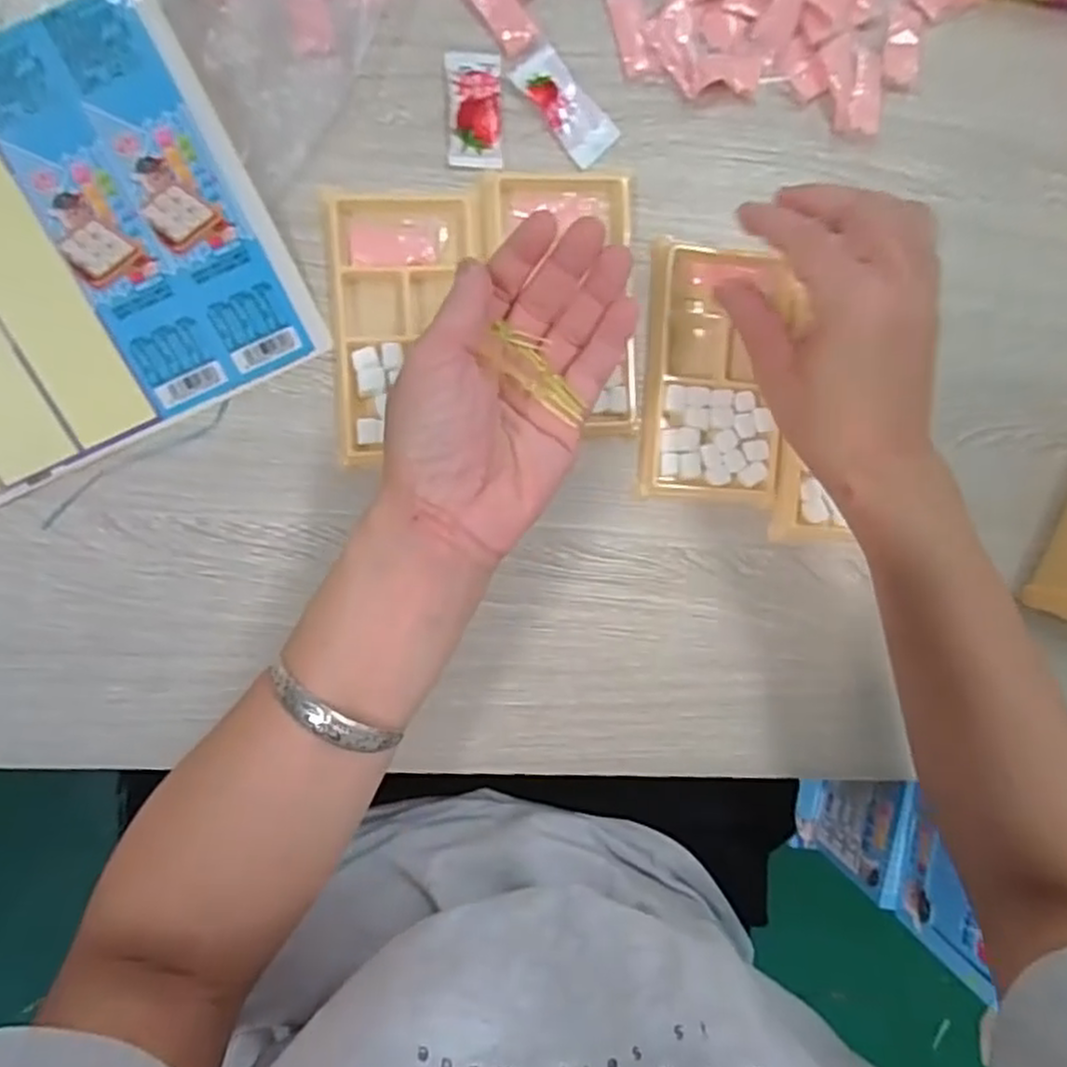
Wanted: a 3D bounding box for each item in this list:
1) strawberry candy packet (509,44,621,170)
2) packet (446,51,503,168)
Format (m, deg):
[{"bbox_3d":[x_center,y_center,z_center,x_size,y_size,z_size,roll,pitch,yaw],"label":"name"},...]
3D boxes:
[{"bbox_3d":[0.017,-0.216,0.377,0.024,0.004,0.056,-42,98,-2],"label":"strawberry candy packet"},{"bbox_3d":[-0.029,-0.212,0.373,0.027,0.004,0.055,-2,95,-7],"label":"packet"}]

